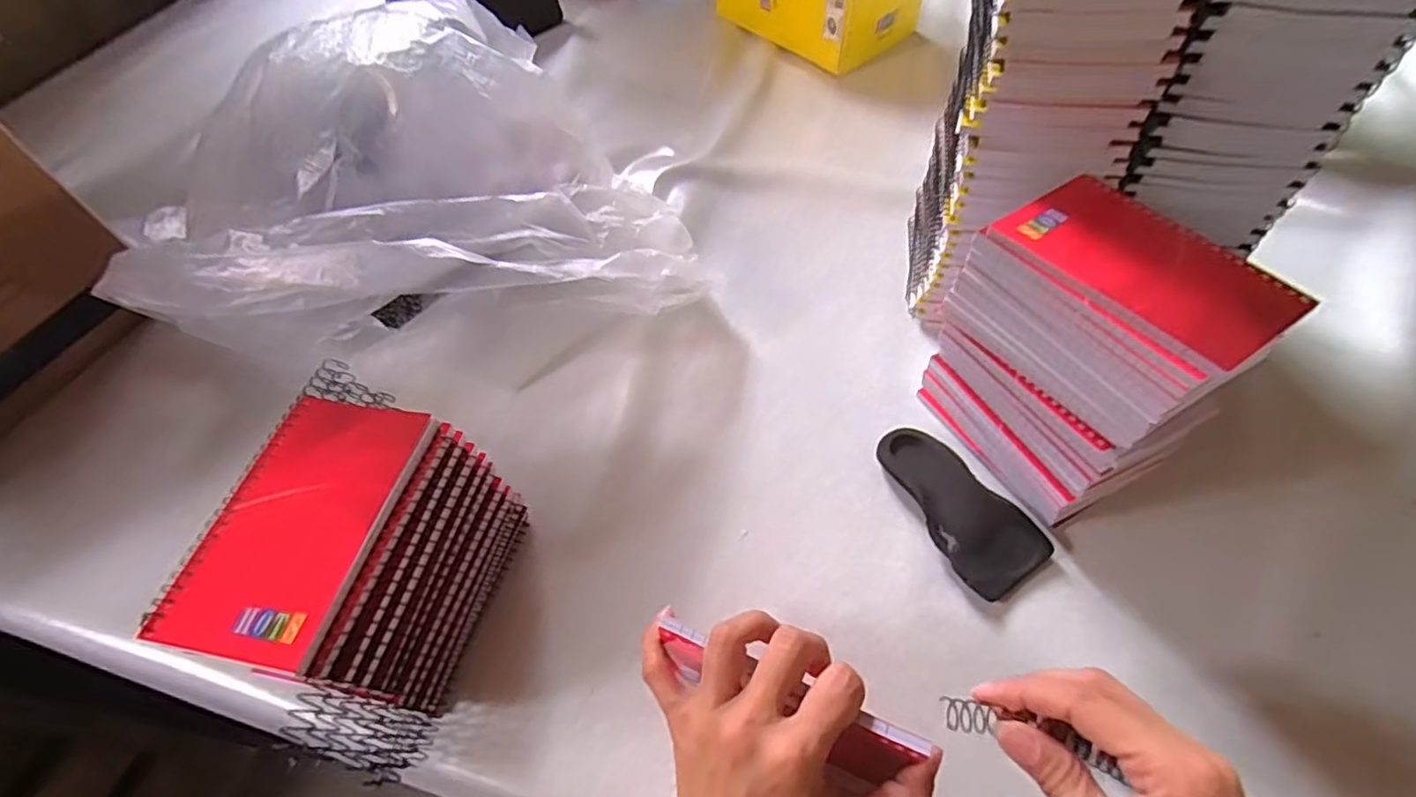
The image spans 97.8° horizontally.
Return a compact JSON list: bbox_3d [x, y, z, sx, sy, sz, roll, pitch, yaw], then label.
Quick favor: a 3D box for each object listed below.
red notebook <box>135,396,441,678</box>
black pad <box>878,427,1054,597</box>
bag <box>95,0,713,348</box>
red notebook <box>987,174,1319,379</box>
[{"bbox_3d":[-0.198,0.057,0.299,0.081,0.008,0.128,8,55,10],"label":"red notebook"},{"bbox_3d":[0.160,0.071,0.409,0.059,0.014,0.120,-31,58,-17],"label":"black pad"},{"bbox_3d":[-0.211,-0.157,0.489,0.368,0.185,0.255,-7,54,-1],"label":"bag"},{"bbox_3d":[0.223,-0.069,0.318,0.081,0.008,0.129,-30,58,-16],"label":"red notebook"}]

